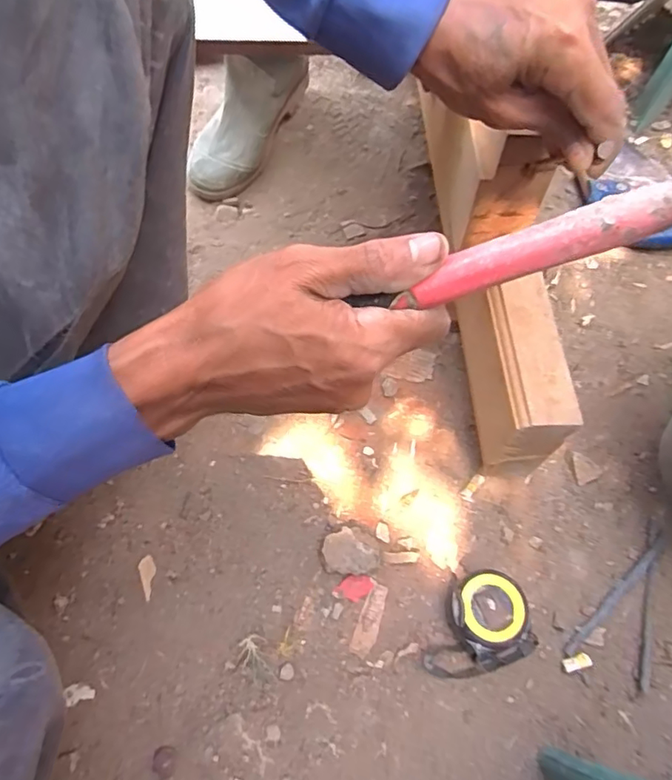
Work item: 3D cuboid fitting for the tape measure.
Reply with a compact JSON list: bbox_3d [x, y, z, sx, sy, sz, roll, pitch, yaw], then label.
[{"bbox_3d":[0.130,0.220,0.507,0.101,0.041,0.083,-11,64,-7],"label":"tape measure"}]

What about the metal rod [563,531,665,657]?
[{"bbox_3d":[0.278,0.198,0.531,0.163,0.011,0.011,-37,70,-18],"label":"metal rod"}]

